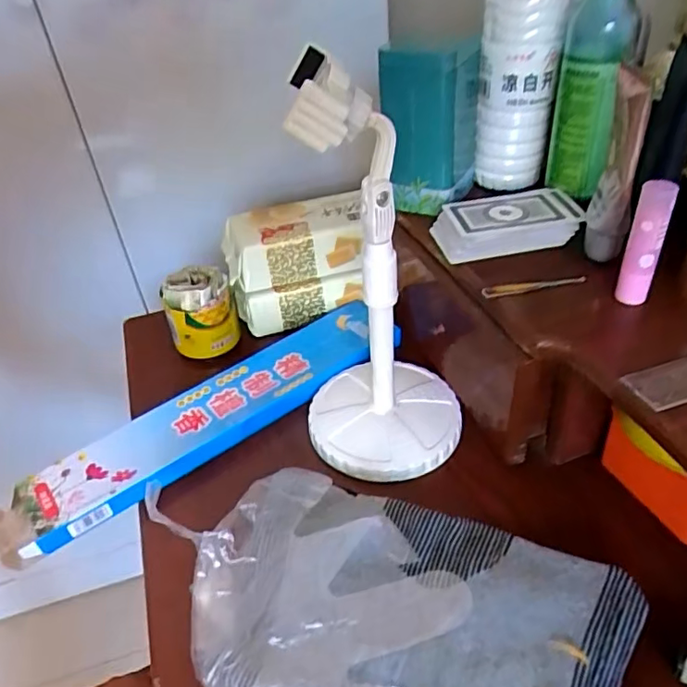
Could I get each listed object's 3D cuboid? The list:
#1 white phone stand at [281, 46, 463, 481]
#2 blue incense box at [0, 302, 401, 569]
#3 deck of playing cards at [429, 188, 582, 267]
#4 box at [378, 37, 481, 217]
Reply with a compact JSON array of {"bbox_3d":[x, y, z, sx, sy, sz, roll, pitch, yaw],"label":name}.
[{"bbox_3d":[0.021,-0.044,0.386,0.118,0.260,0.118,6,40,14],"label":"white phone stand"},{"bbox_3d":[-0.111,0.060,0.494,0.353,0.025,0.070,-28,44,-25],"label":"blue incense box"},{"bbox_3d":[0.124,-0.093,0.444,0.103,0.024,0.060,-6,39,0],"label":"deck of playing cards"},{"bbox_3d":[0.070,-0.180,0.473,0.063,0.125,0.073,12,42,21],"label":"box"}]

